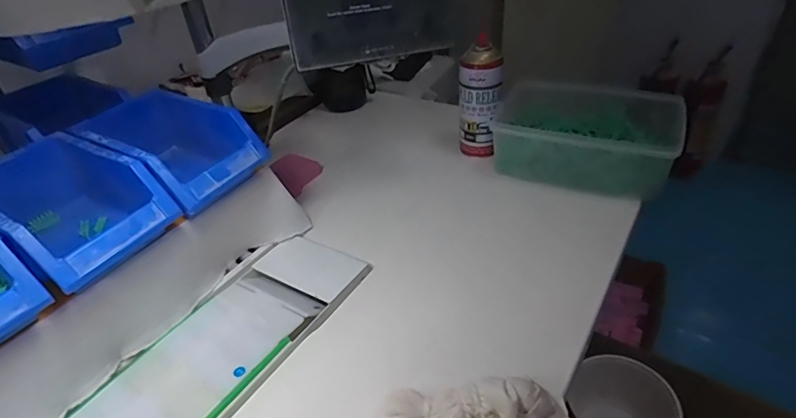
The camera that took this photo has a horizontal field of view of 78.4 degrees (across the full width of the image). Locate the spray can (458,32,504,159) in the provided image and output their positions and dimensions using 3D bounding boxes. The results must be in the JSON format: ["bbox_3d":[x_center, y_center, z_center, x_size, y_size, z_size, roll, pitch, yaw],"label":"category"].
[{"bbox_3d":[0.126,-0.160,0.746,0.064,0.168,0.063,1,38,8],"label":"spray can"}]

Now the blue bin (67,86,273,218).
[{"bbox_3d":[-0.254,-0.060,0.567,0.170,0.091,0.126,17,42,26],"label":"blue bin"}]

